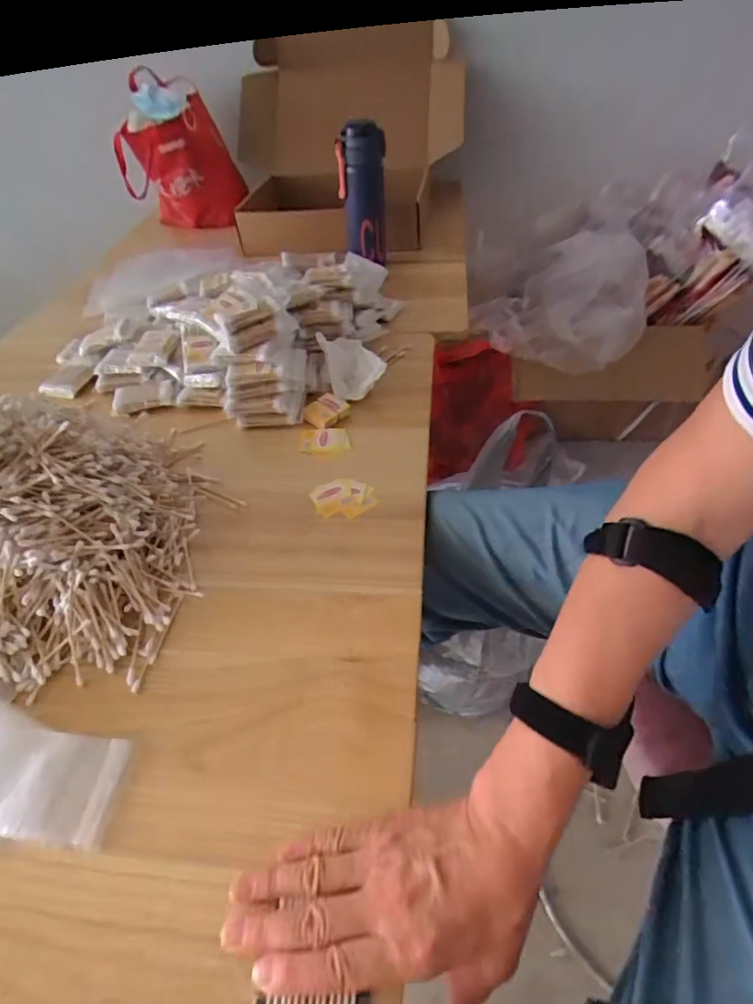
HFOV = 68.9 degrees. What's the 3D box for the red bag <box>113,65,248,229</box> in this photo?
[{"bbox_3d":[-0.458,-0.803,1.279,0.256,0.297,0.139,-13,43,-9],"label":"red bag"}]

